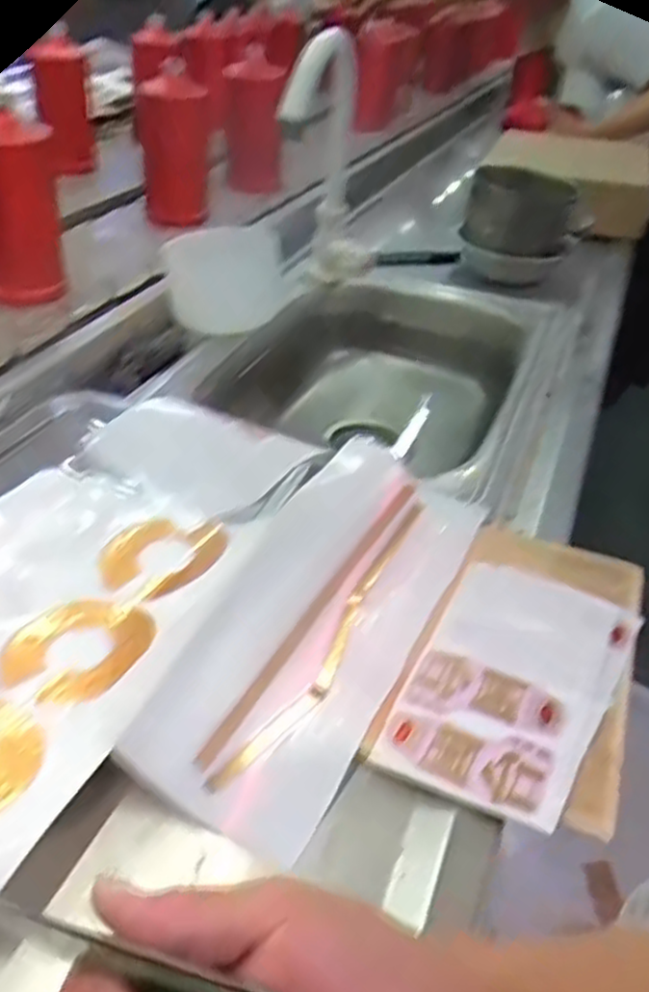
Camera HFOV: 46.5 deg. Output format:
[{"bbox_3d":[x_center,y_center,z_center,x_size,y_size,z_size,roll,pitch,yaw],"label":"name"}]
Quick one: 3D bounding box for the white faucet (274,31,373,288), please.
[{"bbox_3d":[0.012,-0.358,0.837,0.075,0.257,0.160,11,38,5],"label":"white faucet"}]

